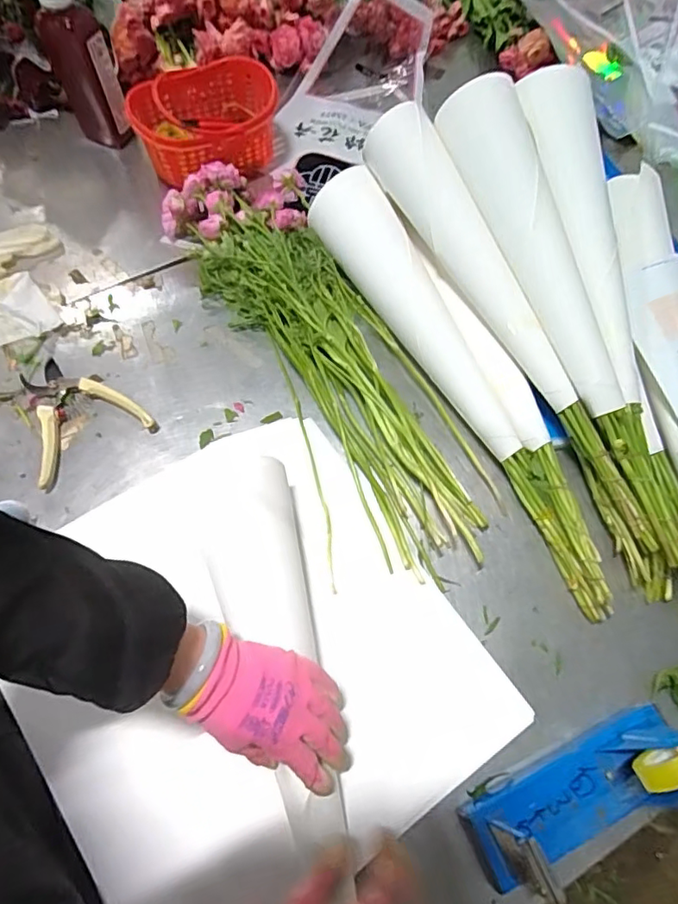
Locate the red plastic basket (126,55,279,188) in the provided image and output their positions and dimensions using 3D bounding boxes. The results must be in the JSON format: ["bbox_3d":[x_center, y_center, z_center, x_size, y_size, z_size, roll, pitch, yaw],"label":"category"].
[{"bbox_3d":[-0.183,-0.462,0.785,0.203,0.090,0.149,-18,68,-9],"label":"red plastic basket"}]

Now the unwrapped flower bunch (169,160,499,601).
[{"bbox_3d":[-0.030,-0.135,0.649,0.194,0.054,0.593,-24,69,-11],"label":"unwrapped flower bunch"}]

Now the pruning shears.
[{"bbox_3d":[-0.299,-0.049,0.616,0.132,0.016,0.148,-33,71,-14],"label":"pruning shears"}]

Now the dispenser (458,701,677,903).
[{"bbox_3d":[0.210,0.278,0.435,0.201,0.116,0.067,-23,69,-11],"label":"dispenser"}]

